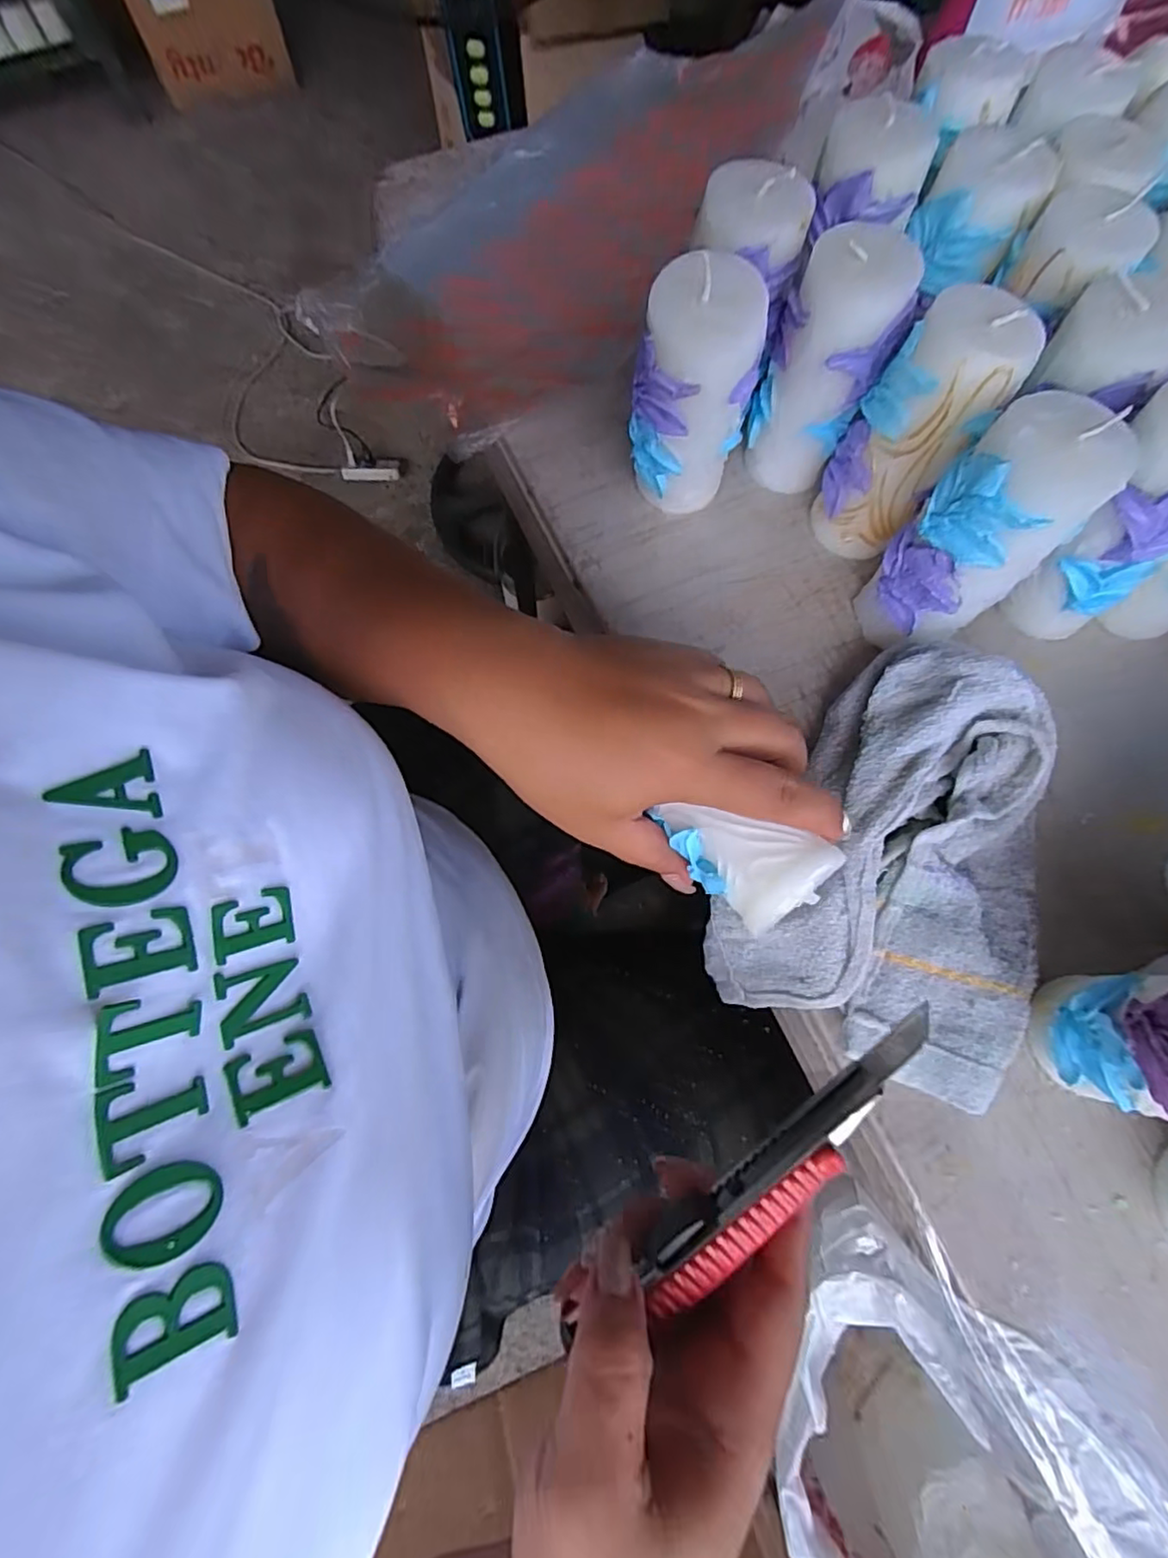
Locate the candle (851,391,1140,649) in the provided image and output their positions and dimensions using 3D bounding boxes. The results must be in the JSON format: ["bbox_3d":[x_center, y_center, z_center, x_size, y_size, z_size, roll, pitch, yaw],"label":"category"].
[{"bbox_3d":[0.165,-0.099,0.271,0.049,0.113,0.051,0,72,1],"label":"candle"}]

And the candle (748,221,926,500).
[{"bbox_3d":[0.112,-0.192,0.302,0.052,0.108,0.050,7,73,3],"label":"candle"}]

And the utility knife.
[{"bbox_3d":[0.065,0.121,0.198,0.017,0.019,0.121,43,92,13],"label":"utility knife"}]

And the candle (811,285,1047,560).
[{"bbox_3d":[0.151,-0.158,0.291,0.053,0.106,0.050,31,75,10],"label":"candle"}]

